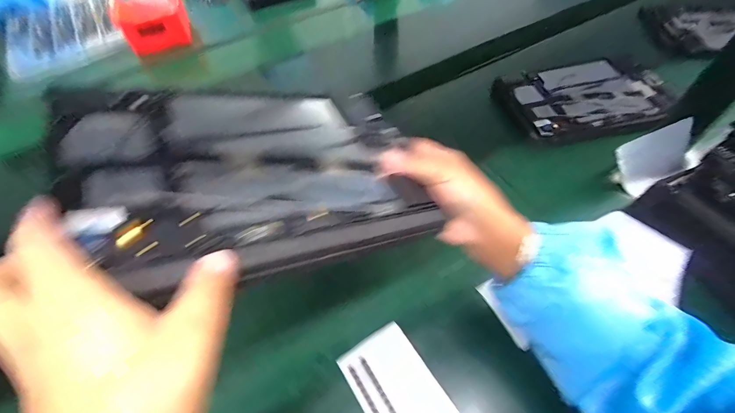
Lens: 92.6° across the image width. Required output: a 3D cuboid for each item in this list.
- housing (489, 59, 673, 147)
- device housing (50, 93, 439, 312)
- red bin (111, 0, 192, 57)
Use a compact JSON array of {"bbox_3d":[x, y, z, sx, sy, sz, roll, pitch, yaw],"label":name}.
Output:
[{"bbox_3d":[0.355,-0.177,0.570,0.267,0.019,0.159,-15,58,-9],"label":"housing"},{"bbox_3d":[-0.065,-0.032,0.248,0.233,0.019,0.158,-11,56,-34],"label":"device housing"},{"bbox_3d":[-0.427,-0.379,0.704,0.139,0.084,0.104,-28,60,-16],"label":"red bin"}]

